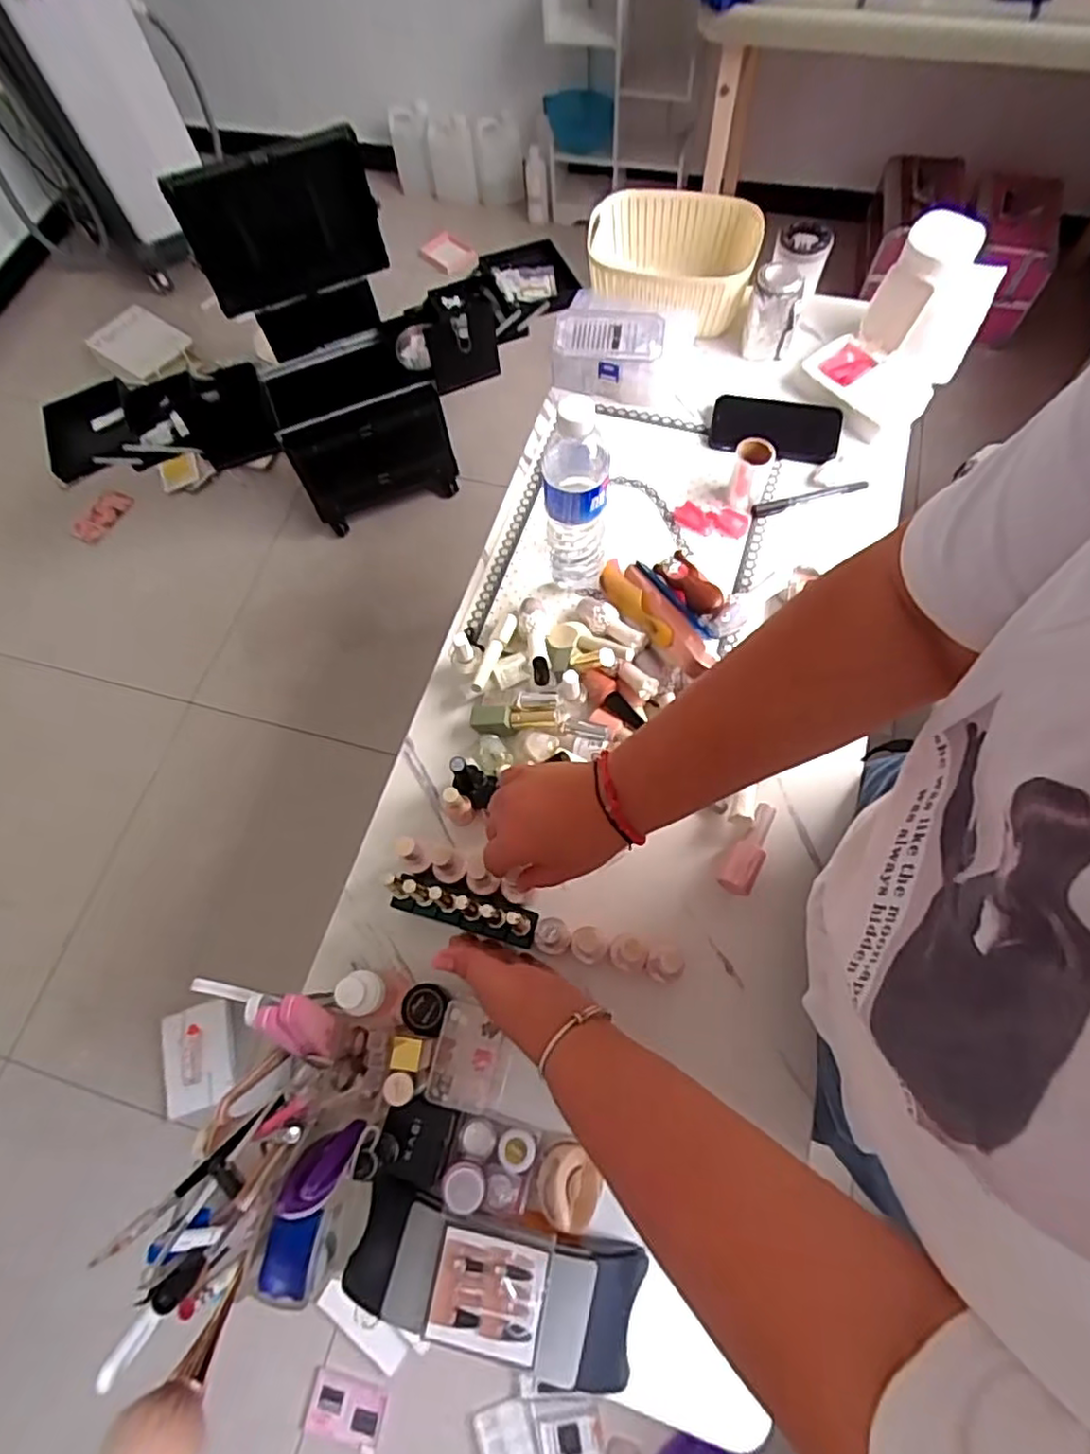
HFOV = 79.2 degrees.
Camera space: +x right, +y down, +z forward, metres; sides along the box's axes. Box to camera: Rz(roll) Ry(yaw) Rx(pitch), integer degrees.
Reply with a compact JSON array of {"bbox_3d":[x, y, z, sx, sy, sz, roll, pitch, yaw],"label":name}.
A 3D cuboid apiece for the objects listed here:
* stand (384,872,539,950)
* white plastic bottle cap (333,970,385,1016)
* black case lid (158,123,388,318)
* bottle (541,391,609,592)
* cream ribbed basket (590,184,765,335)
[{"bbox_3d":[-0.076,0.152,0.564,0.137,0.044,0.032,14,65,10],"label":"stand"},{"bbox_3d":[-0.143,0.207,0.512,0.028,0.042,0.031,14,70,9],"label":"white plastic bottle cap"},{"bbox_3d":[-0.521,-0.982,1.308,0.375,0.269,0.057,-13,77,2],"label":"black case lid"},{"bbox_3d":[0.029,-0.219,0.647,0.064,0.219,0.055,2,68,4],"label":"bottle"},{"bbox_3d":[0.171,-0.610,0.869,0.224,0.104,0.163,3,65,-1],"label":"cream ribbed basket"}]

